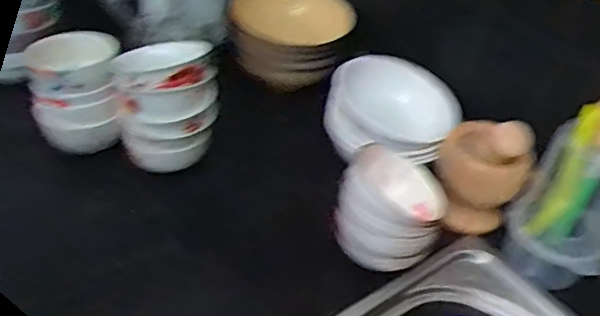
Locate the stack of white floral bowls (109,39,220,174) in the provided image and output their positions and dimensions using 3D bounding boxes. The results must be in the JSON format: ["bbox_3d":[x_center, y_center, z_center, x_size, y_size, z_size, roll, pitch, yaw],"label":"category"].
[{"bbox_3d":[-0.167,-0.071,0.736,0.110,0.138,0.109,-12,43,-21],"label":"stack of white floral bowls"}]

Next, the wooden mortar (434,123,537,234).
[{"bbox_3d":[0.219,0.008,0.723,0.086,0.146,0.092,2,40,-6],"label":"wooden mortar"}]

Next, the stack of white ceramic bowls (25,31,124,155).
[{"bbox_3d":[-0.276,-0.082,0.743,0.105,0.110,0.106,-8,42,-17],"label":"stack of white ceramic bowls"}]

